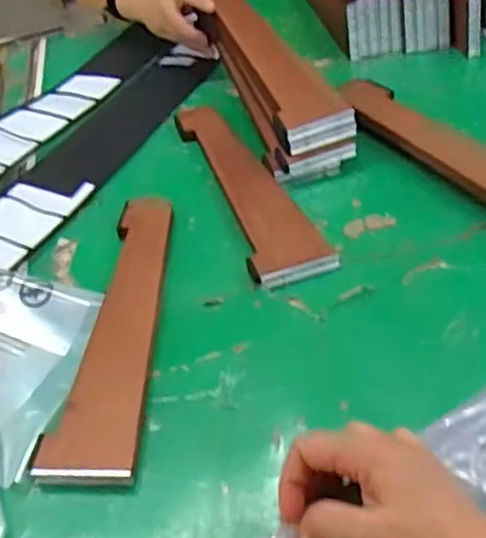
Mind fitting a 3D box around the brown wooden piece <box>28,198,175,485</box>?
[{"bbox_3d":[-0.117,0.042,0.672,0.077,0.011,0.338,-2,44,5],"label":"brown wooden piece"}]

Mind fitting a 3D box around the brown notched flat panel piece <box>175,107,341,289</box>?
[{"bbox_3d":[0.000,-0.095,0.802,0.083,0.009,0.328,-19,45,-12],"label":"brown notched flat panel piece"}]

